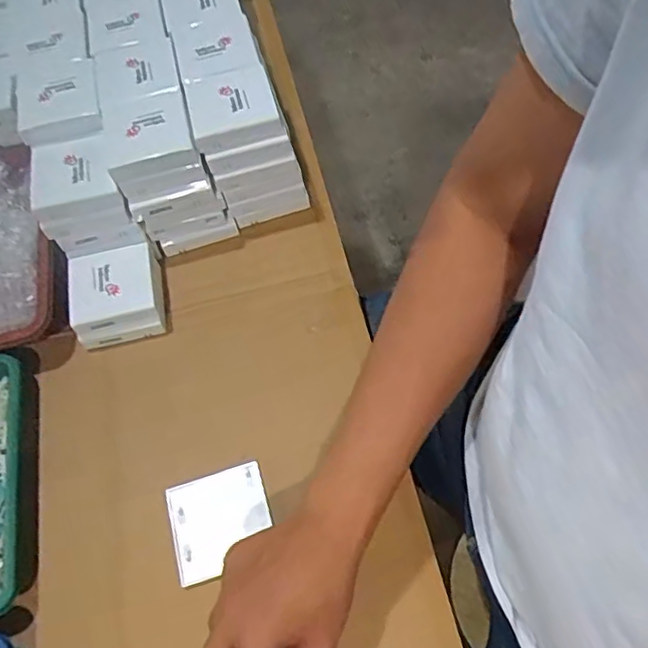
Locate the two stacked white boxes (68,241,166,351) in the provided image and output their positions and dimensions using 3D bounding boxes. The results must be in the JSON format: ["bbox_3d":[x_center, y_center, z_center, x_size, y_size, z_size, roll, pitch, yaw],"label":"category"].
[{"bbox_3d":[-0.217,-0.035,0.627,0.092,0.036,0.096,-14,61,-3],"label":"two stacked white boxes"}]

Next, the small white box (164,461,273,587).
[{"bbox_3d":[-0.092,0.174,0.531,0.086,0.009,0.084,-16,62,-4],"label":"small white box"}]

